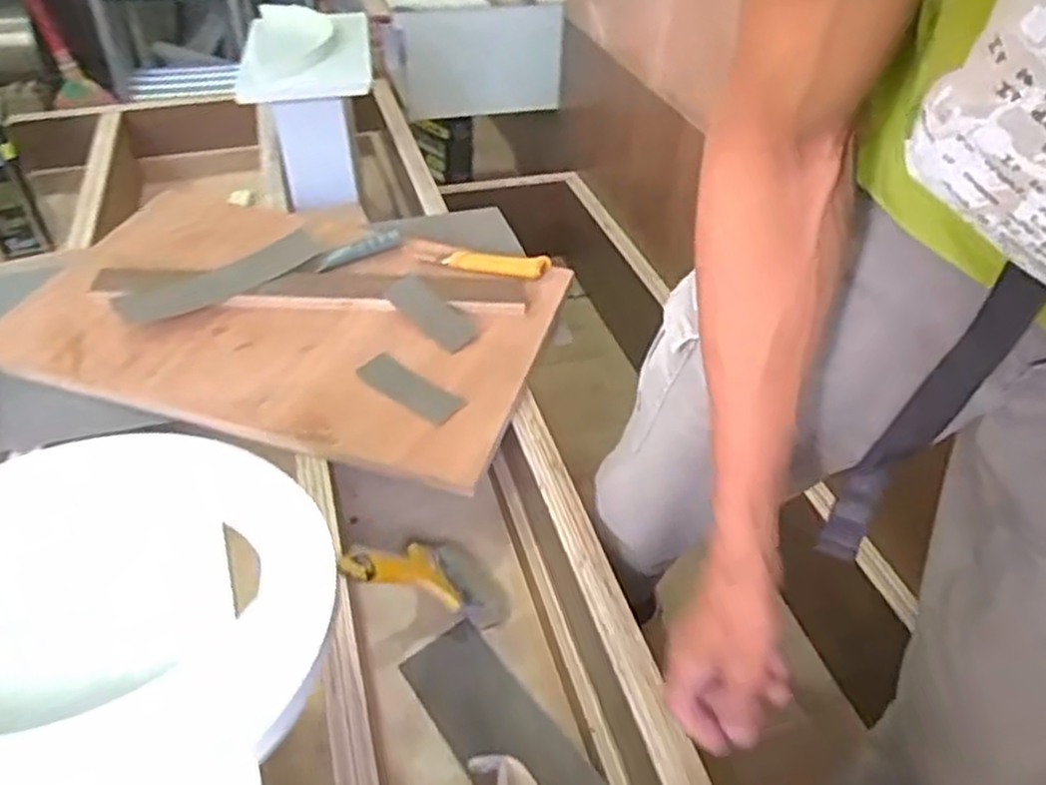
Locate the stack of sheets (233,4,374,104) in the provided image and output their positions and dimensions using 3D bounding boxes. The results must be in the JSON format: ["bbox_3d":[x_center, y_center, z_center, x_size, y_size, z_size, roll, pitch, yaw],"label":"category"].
[{"bbox_3d":[-0.354,-0.559,1.300,0.201,0.050,0.327,-6,41,-9],"label":"stack of sheets"}]

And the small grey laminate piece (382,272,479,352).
[{"bbox_3d":[-0.118,-0.103,1.020,0.143,0.005,0.059,39,56,23],"label":"small grey laminate piece"}]

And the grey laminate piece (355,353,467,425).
[{"bbox_3d":[-0.134,-0.006,0.923,0.139,0.005,0.048,28,47,28],"label":"grey laminate piece"}]

